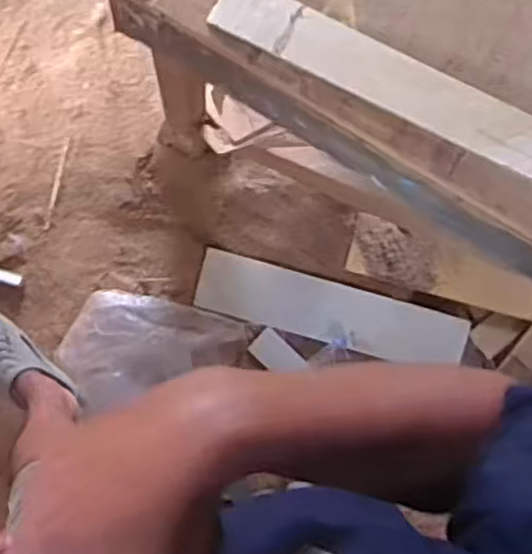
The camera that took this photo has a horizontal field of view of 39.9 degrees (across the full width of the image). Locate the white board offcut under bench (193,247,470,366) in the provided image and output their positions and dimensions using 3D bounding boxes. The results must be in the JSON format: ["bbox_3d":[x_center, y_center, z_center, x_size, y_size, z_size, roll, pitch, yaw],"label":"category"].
[{"bbox_3d":[0.136,0.074,1.530,0.560,0.018,0.128,16,100,0],"label":"white board offcut under bench"}]

